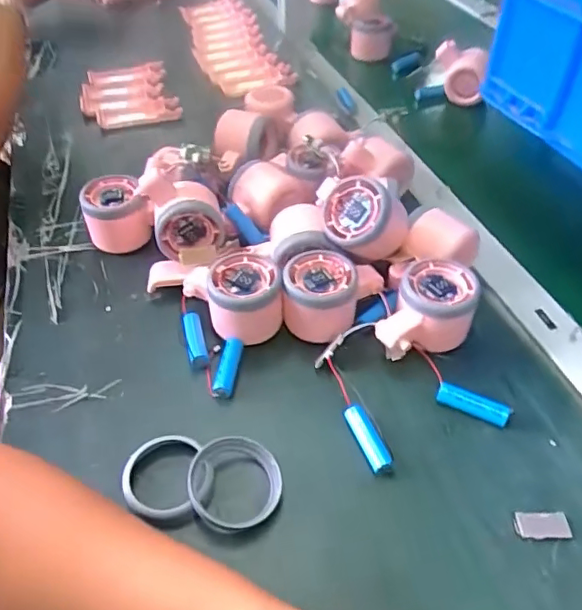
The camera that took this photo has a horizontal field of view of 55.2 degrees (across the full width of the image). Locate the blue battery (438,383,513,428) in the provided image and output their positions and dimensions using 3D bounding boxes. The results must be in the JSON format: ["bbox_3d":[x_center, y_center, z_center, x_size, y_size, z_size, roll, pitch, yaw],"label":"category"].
[{"bbox_3d":[0.129,0.071,0.394,0.050,0.014,0.012,24,52,23],"label":"blue battery"}]

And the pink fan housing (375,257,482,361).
[{"bbox_3d":[0.108,0.008,0.429,0.060,0.047,0.081,20,50,20],"label":"pink fan housing"}]

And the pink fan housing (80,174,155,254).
[{"bbox_3d":[-0.161,-0.082,0.517,0.057,0.056,0.054,-21,49,-17],"label":"pink fan housing"}]

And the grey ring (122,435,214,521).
[{"bbox_3d":[-0.080,0.111,0.360,0.055,0.016,0.058,-1,46,1],"label":"grey ring"}]

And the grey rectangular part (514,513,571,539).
[{"bbox_3d":[0.154,0.135,0.341,0.032,0.004,0.015,-1,46,1],"label":"grey rectangular part"}]

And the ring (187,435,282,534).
[{"bbox_3d":[-0.036,0.113,0.354,0.060,0.018,0.056,-1,46,1],"label":"ring"}]

